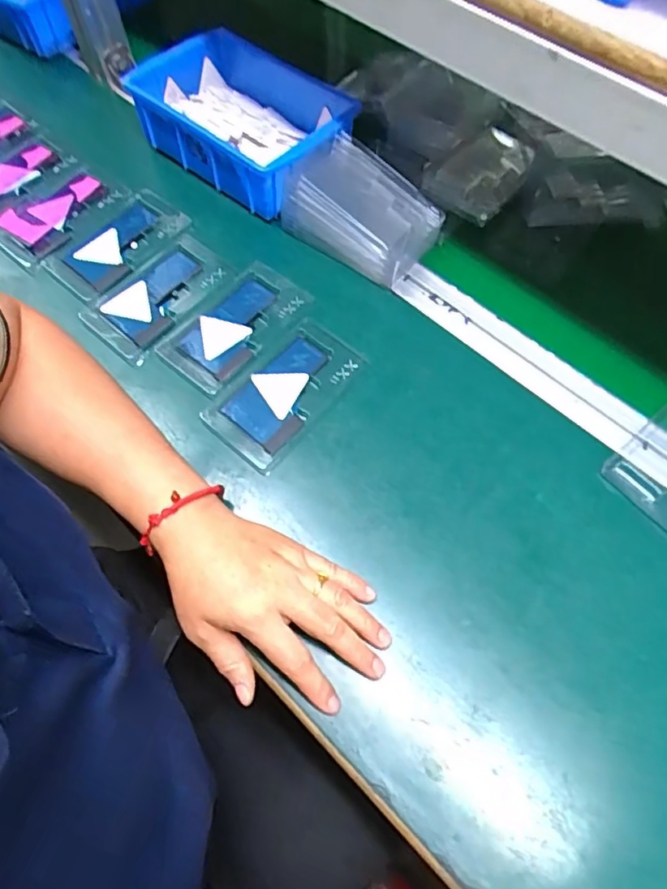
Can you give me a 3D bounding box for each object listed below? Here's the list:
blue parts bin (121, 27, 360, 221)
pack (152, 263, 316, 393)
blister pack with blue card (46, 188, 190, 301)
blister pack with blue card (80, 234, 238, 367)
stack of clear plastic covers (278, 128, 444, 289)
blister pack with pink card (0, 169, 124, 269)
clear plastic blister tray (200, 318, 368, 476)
[{"bbox_3d":[-0.086,-0.324,0.575,0.210,0.060,0.142,39,70,18],"label":"blue parts bin"},{"bbox_3d":[-0.083,-0.102,0.499,0.076,0.015,0.122,37,69,17],"label":"pack"},{"bbox_3d":[-0.205,-0.192,0.548,0.076,0.014,0.125,40,70,18],"label":"blister pack with blue card"},{"bbox_3d":[-0.153,-0.135,0.516,0.078,0.014,0.127,38,69,17],"label":"blister pack with blue card"},{"bbox_3d":[0.027,-0.211,0.524,0.129,0.055,0.084,35,69,16],"label":"stack of clear plastic covers"},{"bbox_3d":[-0.274,-0.226,0.563,0.088,0.008,0.116,33,68,16],"label":"blister pack with pink card"},{"bbox_3d":[-0.041,-0.047,0.468,0.079,0.006,0.128,36,69,17],"label":"clear plastic blister tray"}]

